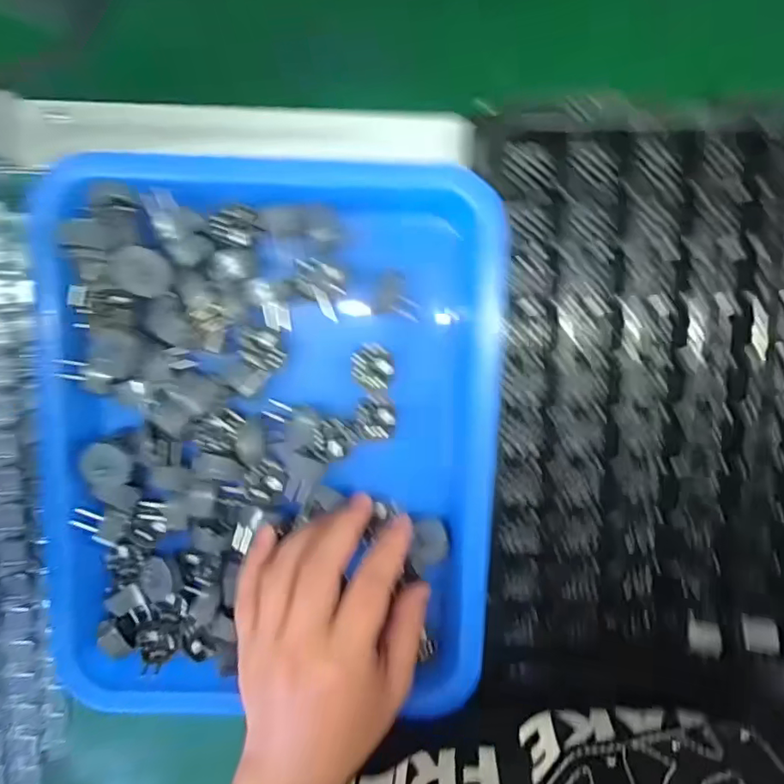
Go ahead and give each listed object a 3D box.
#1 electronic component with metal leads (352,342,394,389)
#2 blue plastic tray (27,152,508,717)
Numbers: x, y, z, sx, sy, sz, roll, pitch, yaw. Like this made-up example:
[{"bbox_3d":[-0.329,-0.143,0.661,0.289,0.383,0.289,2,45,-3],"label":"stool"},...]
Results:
[{"bbox_3d":[-0.012,-0.016,0.339,0.026,0.011,0.025,0,96,0],"label":"electronic component with metal leads"},{"bbox_3d":[-0.071,0.038,0.339,0.262,0.047,0.337,2,96,0],"label":"blue plastic tray"}]

